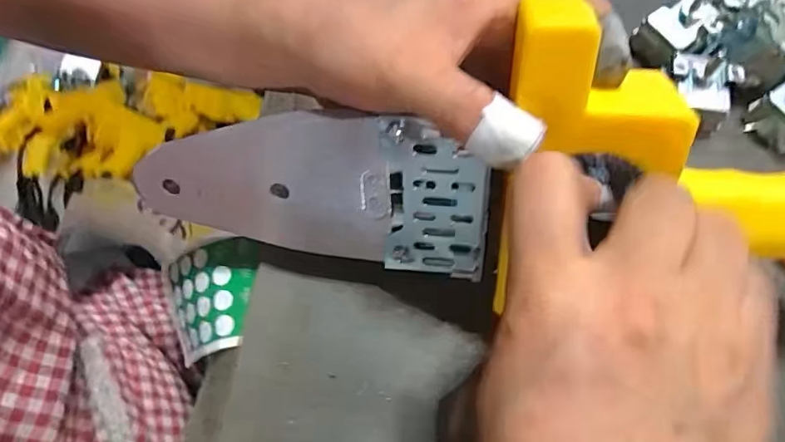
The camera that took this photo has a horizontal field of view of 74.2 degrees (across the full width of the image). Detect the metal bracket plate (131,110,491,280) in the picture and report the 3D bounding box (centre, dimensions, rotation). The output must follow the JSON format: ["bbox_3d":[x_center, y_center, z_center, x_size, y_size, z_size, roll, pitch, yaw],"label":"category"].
[{"bbox_3d":[-0.036,-0.014,0.227,0.152,0.071,0.006,6,35,6],"label":"metal bracket plate"}]

